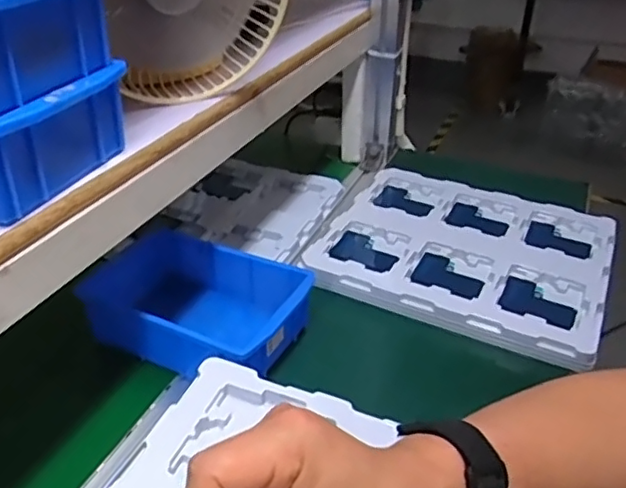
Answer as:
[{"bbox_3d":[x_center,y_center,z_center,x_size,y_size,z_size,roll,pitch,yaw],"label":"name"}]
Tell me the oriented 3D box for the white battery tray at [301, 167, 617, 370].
[{"bbox_3d":[0.184,0.002,0.726,0.319,0.020,0.284,18,37,25],"label":"white battery tray"}]

